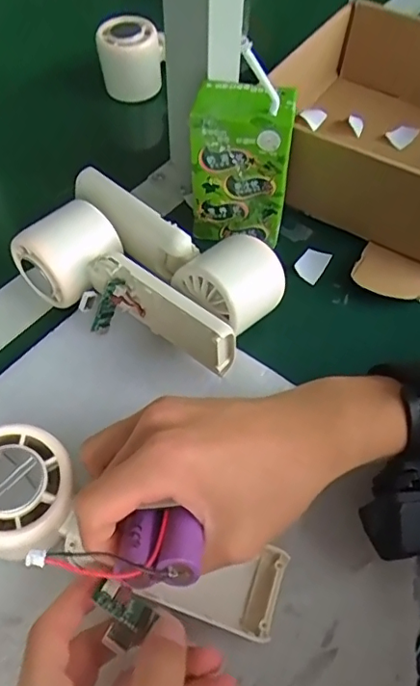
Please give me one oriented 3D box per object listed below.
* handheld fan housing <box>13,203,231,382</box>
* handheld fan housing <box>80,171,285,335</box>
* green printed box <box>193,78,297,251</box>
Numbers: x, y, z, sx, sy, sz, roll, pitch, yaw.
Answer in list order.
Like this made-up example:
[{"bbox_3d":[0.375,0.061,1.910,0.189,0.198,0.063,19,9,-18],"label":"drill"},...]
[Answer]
[{"bbox_3d":[-0.056,-0.026,0.349,0.057,0.052,0.153,-39,65,-24],"label":"handheld fan housing"},{"bbox_3d":[-0.030,-0.065,0.374,0.161,0.052,0.053,34,61,19],"label":"handheld fan housing"},{"bbox_3d":[0.022,-0.122,0.389,0.065,0.106,0.041,11,56,6],"label":"green printed box"}]

